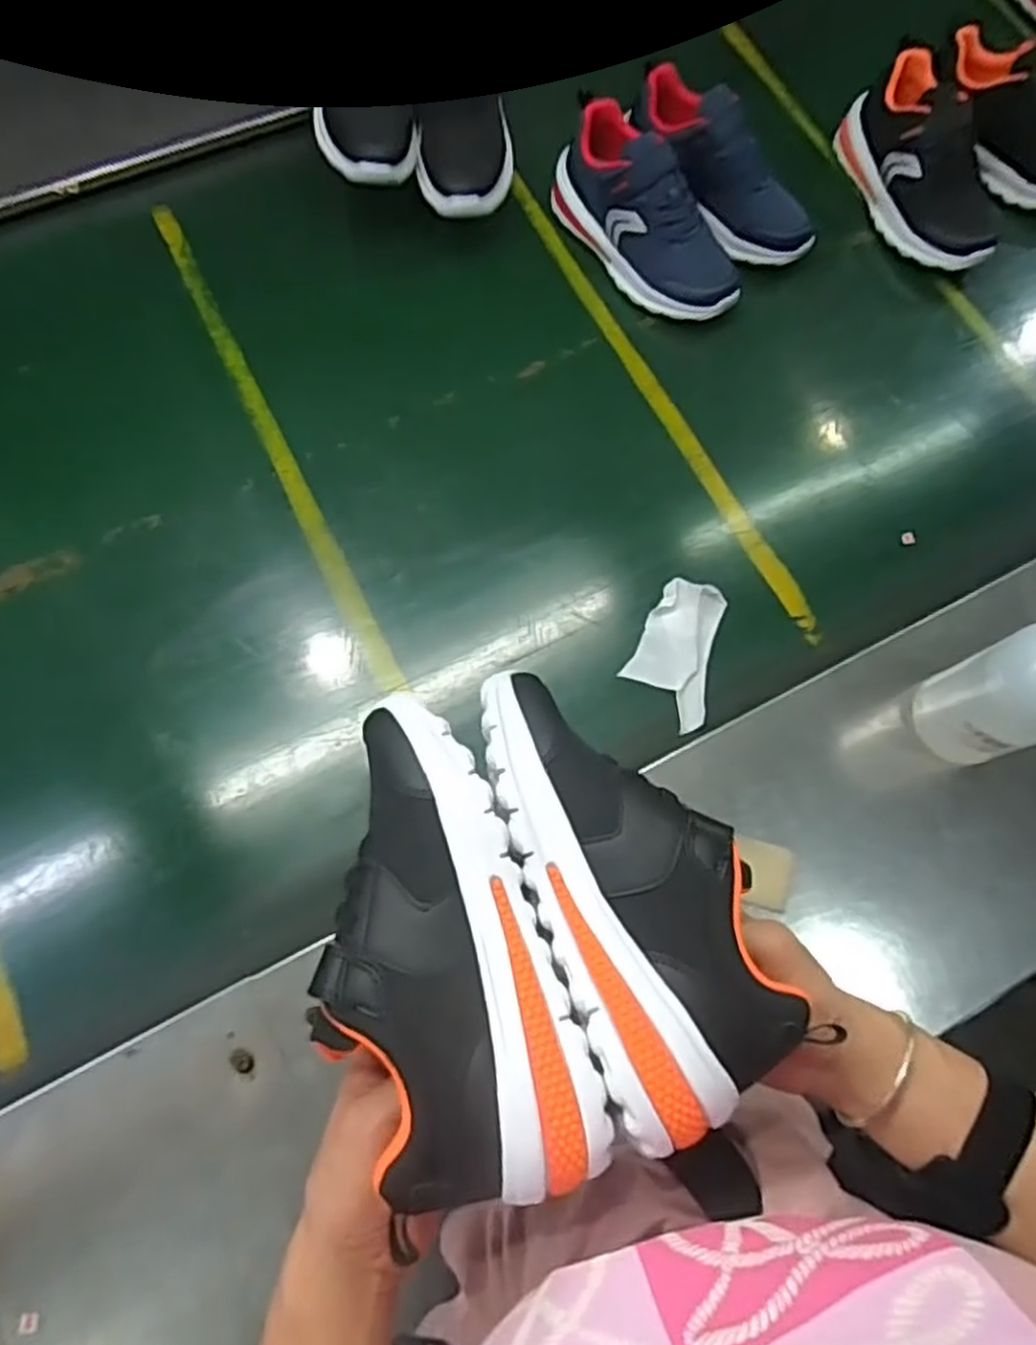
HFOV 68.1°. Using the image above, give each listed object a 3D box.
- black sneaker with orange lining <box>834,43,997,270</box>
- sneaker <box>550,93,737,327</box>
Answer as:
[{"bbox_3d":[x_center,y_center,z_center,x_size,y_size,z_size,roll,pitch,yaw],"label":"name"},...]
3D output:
[{"bbox_3d":[0.420,-0.519,0.798,0.077,0.098,0.219,-21,85,-10],"label":"black sneaker with orange lining"},{"bbox_3d":[0.124,-0.446,0.761,0.081,0.112,0.226,-34,75,-13],"label":"sneaker"}]

